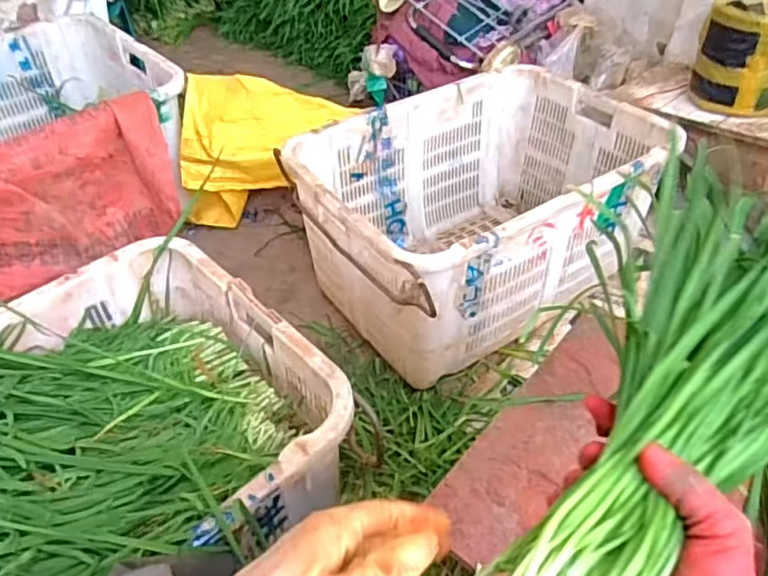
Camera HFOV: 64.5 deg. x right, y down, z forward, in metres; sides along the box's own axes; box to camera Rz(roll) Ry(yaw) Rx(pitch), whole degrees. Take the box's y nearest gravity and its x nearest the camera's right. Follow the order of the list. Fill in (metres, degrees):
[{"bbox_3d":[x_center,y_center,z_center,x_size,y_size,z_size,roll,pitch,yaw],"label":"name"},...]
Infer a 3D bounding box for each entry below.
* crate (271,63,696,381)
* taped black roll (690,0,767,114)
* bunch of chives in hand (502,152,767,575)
[{"bbox_3d":[0.193,-0.157,1.294,0.713,0.386,0.475,-26,53,-26],"label":"crate"},{"bbox_3d":[0.824,-0.528,1.359,0.175,0.223,0.197,-8,47,-11],"label":"taped black roll"},{"bbox_3d":[0.180,0.085,0.377,0.149,0.095,0.396,34,62,25],"label":"bunch of chives in hand"}]

